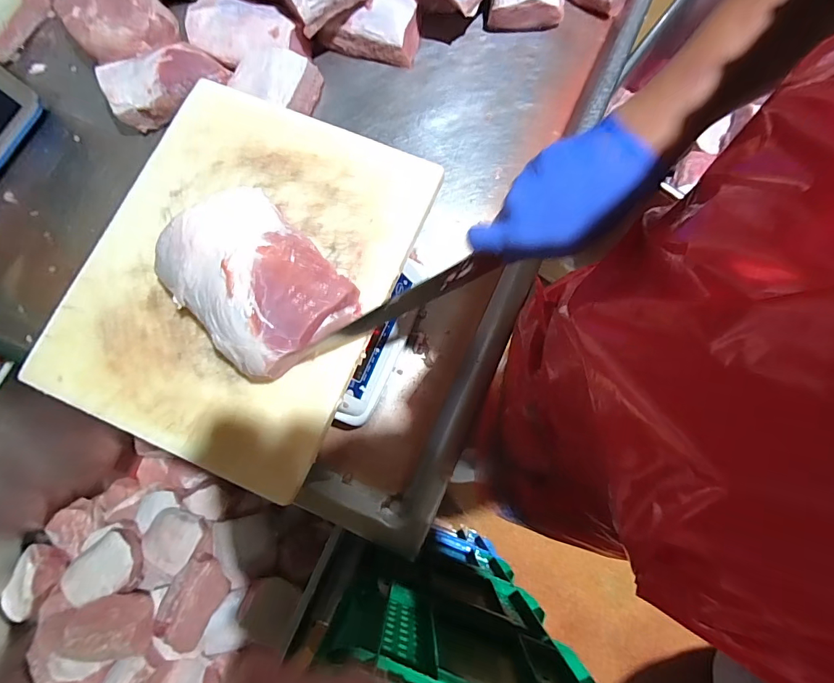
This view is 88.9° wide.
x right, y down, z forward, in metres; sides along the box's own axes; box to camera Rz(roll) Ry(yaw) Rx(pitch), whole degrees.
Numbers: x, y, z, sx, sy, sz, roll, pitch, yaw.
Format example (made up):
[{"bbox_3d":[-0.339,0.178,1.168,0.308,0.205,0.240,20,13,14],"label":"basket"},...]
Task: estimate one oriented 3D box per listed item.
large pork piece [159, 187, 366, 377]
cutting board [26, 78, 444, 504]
[{"bbox_3d":[-0.153,-0.056,0.402,0.171,0.066,0.127,43,81,9],"label":"large pork piece"},{"bbox_3d":[-0.183,-0.077,0.436,0.304,0.021,0.367,22,78,5],"label":"cutting board"}]

